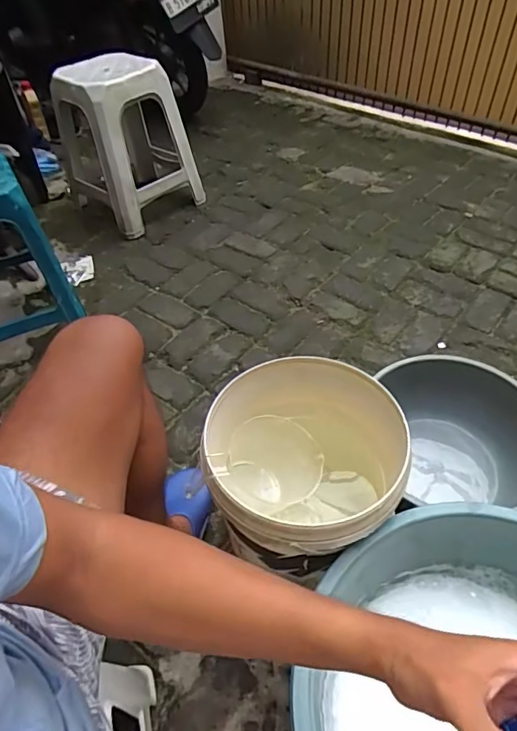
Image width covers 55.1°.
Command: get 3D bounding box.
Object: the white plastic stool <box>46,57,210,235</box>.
[{"bbox_3d":[-0.451,-0.745,1.681,0.365,0.470,0.317,30,55,26],"label":"white plastic stool"}]

